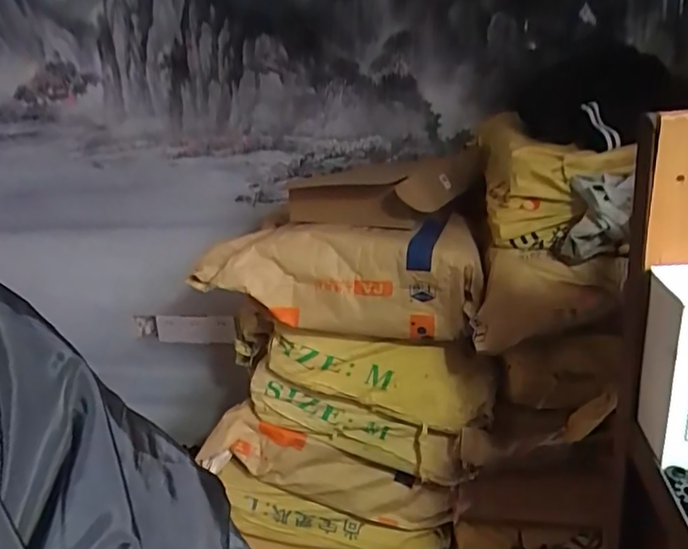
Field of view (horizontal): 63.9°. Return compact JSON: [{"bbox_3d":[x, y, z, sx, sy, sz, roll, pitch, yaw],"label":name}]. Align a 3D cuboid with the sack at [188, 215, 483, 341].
[{"bbox_3d":[-0.002,0.004,1.048,0.509,0.177,0.267,0,17,16],"label":"sack"}]

